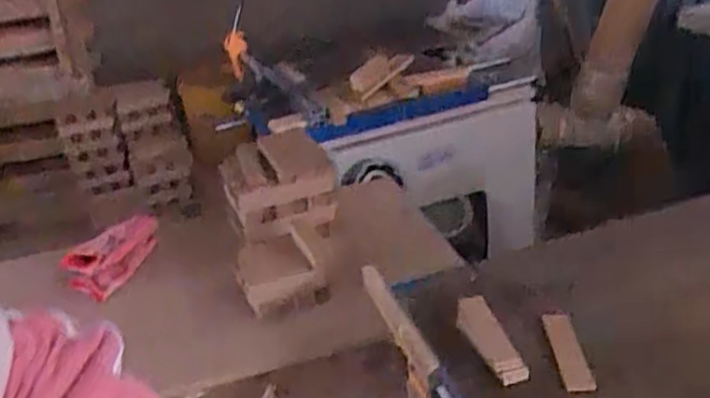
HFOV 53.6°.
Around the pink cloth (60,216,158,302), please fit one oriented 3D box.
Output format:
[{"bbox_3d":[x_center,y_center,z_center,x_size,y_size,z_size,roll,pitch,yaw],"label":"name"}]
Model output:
[{"bbox_3d":[-0.391,0.090,1.171,0.099,0.054,0.188,11,32,33],"label":"pink cloth"}]

